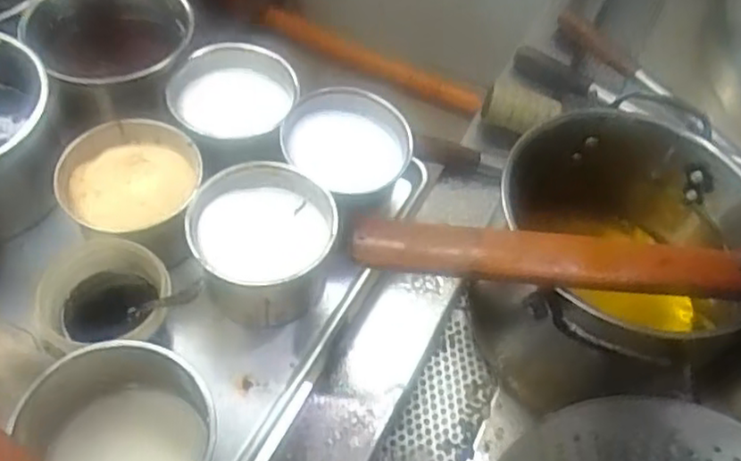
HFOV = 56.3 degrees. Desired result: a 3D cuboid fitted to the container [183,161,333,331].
[{"bbox_3d":[-0.093,0.015,0.604,0.120,0.083,0.122,-5,57,-9],"label":"container"}]

